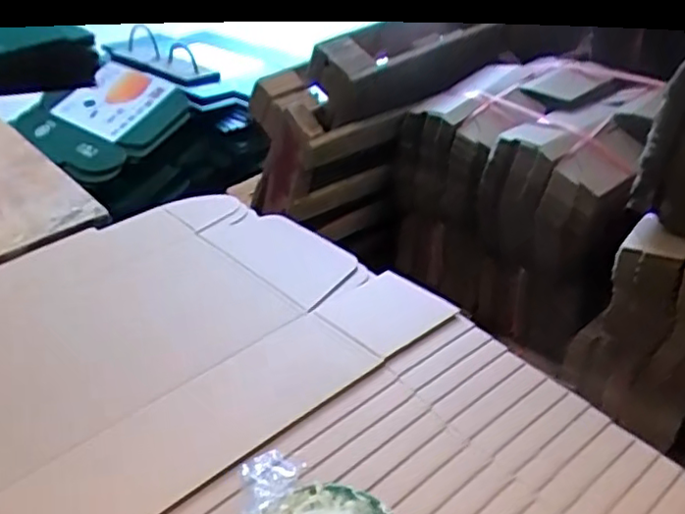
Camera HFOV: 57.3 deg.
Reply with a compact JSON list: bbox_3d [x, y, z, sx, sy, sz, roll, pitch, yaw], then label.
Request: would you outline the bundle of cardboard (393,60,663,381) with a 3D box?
[{"bbox_3d":[0.355,-0.104,1.252,0.310,0.426,0.503,-26,44,-28],"label":"bundle of cardboard"}]

